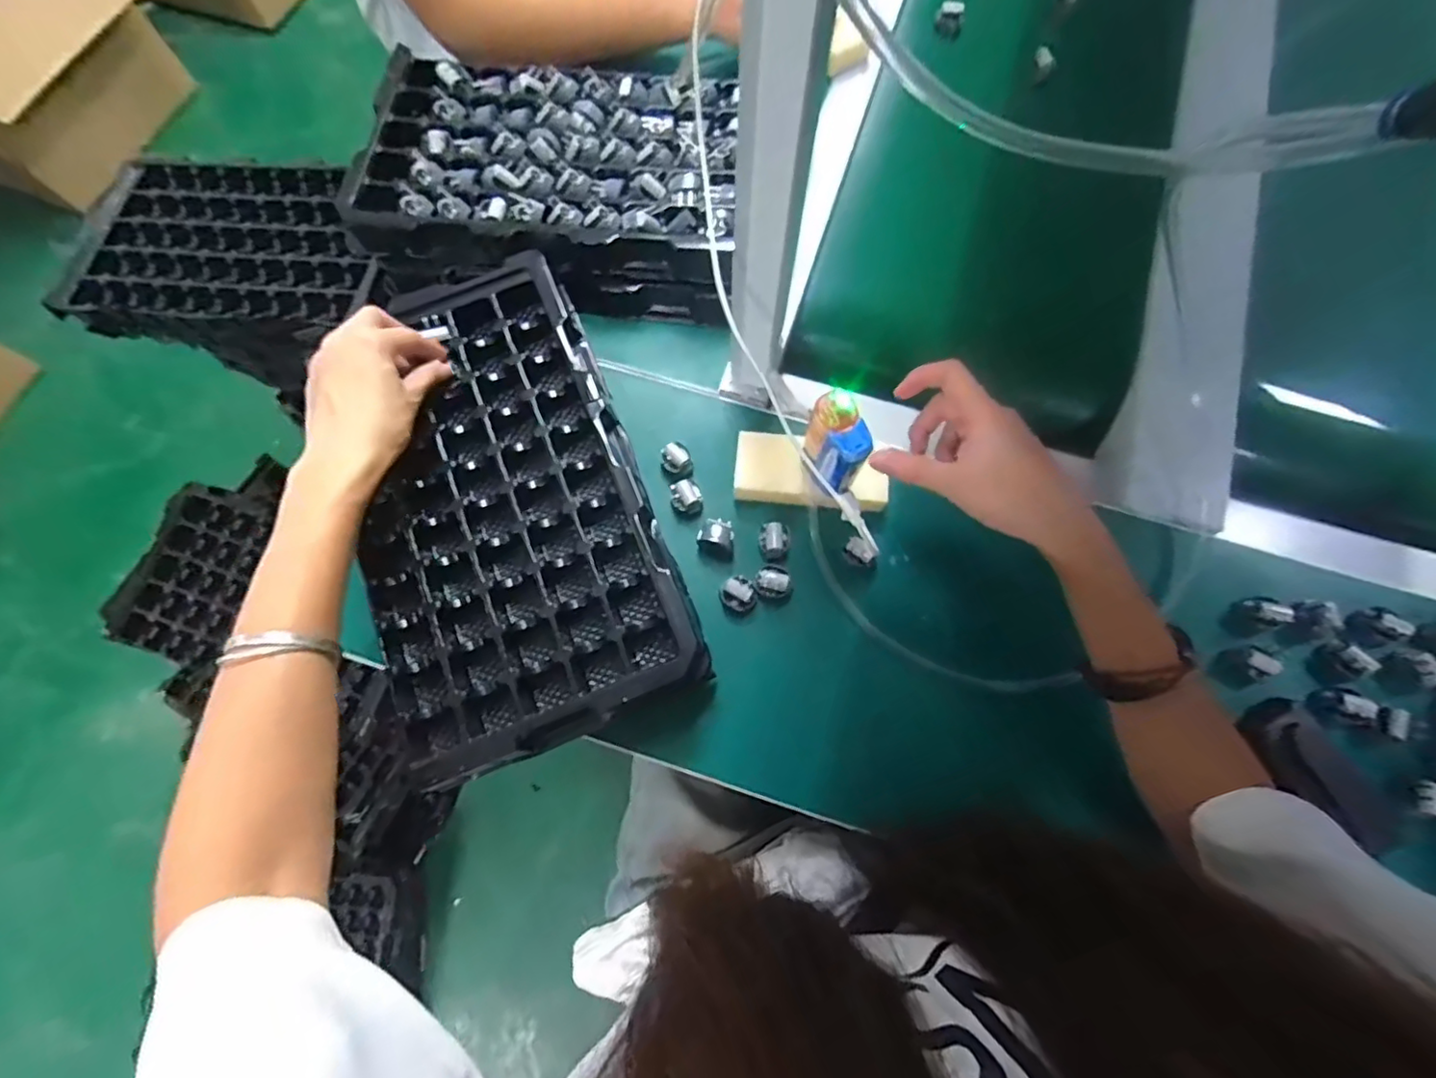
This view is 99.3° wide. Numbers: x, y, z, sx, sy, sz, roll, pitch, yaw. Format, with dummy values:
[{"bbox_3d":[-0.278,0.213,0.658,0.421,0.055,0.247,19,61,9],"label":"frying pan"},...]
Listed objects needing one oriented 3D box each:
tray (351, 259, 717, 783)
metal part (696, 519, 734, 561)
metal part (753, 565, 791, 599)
[{"bbox_3d":[-0.161,-0.030,0.453,0.202,0.034,0.357,-22,75,-5],"label":"tray"},{"bbox_3d":[-0.002,-0.001,0.485,0.028,0.021,0.030,3,74,2],"label":"metal part"},{"bbox_3d":[0.042,0.031,0.468,0.028,0.023,0.026,0,74,1],"label":"metal part"}]

